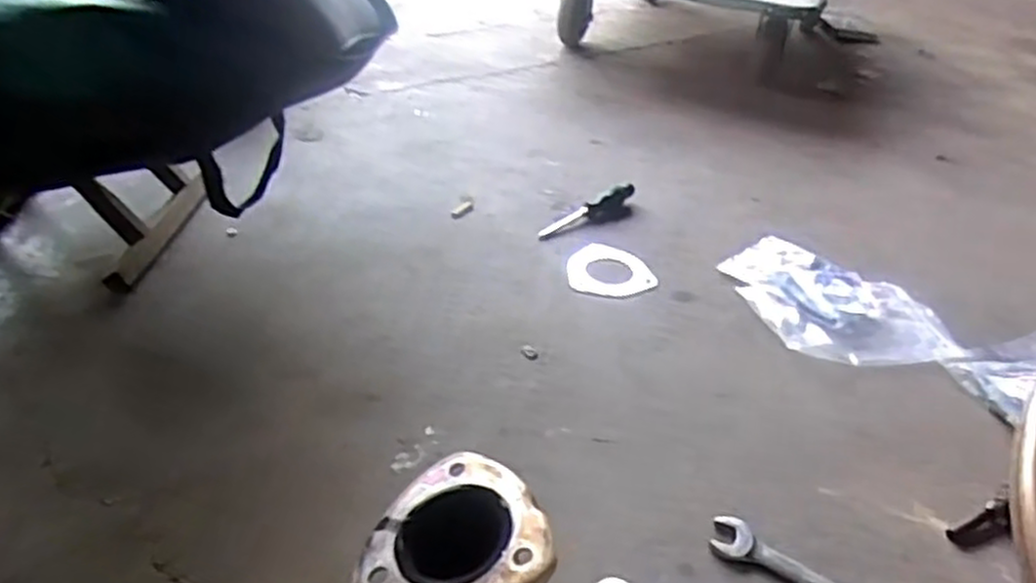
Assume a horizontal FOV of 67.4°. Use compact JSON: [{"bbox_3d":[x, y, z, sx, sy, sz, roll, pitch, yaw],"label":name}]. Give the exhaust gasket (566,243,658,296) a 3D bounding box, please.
[{"bbox_3d":[0.123,-0.029,1.024,0.114,0.005,0.107,8,36,4],"label":"exhaust gasket"}]

